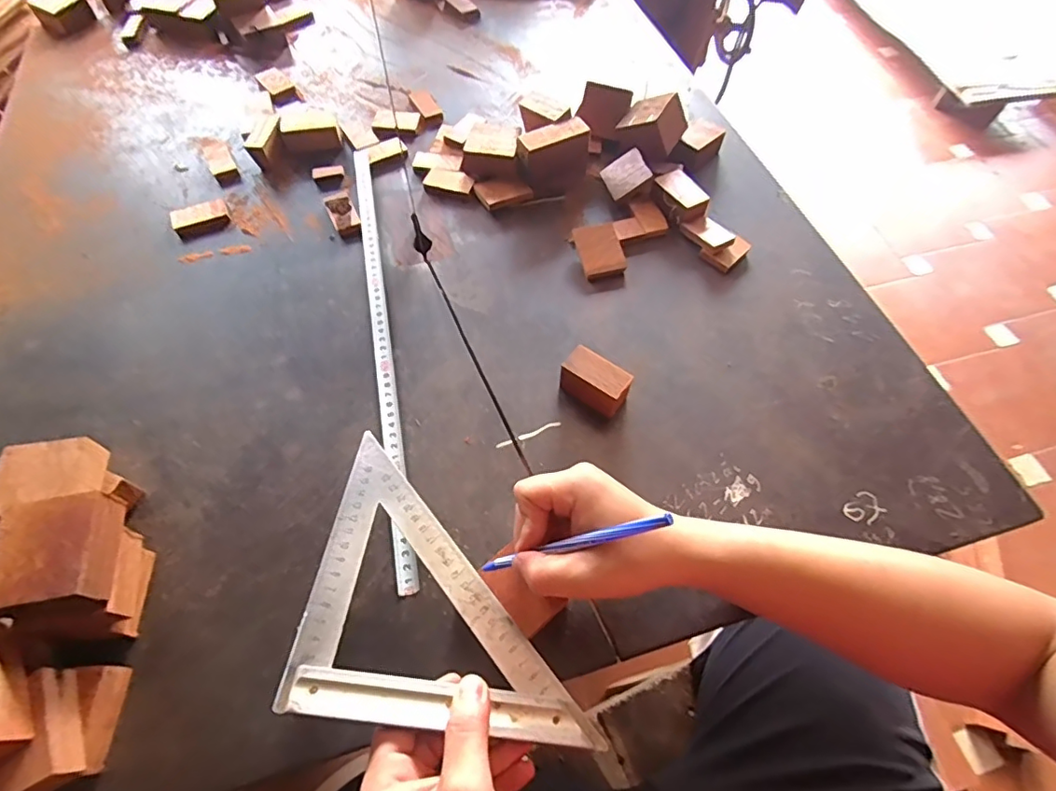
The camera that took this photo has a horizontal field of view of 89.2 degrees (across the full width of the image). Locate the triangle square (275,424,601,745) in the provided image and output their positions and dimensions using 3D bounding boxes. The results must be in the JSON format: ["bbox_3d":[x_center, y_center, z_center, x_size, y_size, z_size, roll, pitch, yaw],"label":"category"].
[{"bbox_3d":[-0.085,0.145,0.337,0.126,0.033,0.248,-35,66,-19],"label":"triangle square"}]

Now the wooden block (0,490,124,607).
[{"bbox_3d":[-0.288,0.096,0.328,0.055,0.026,0.062,-8,60,-5],"label":"wooden block"}]

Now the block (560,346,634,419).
[{"bbox_3d":[0.058,-0.009,0.460,0.059,0.038,0.032,35,65,18],"label":"block"}]

